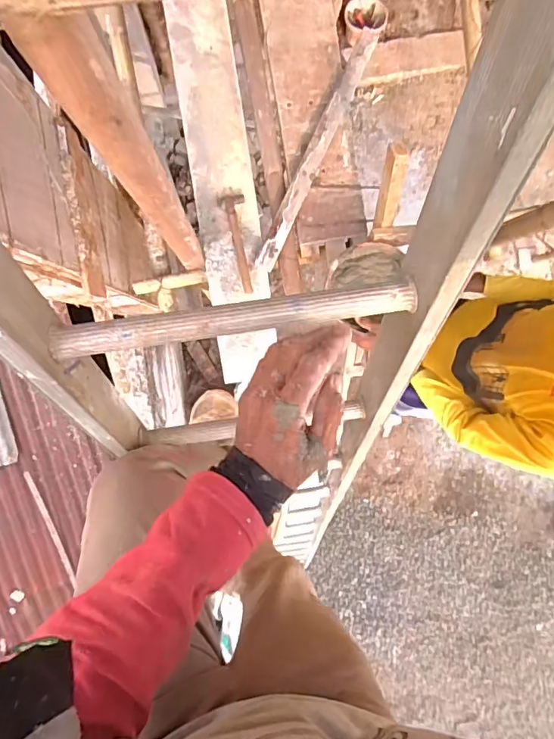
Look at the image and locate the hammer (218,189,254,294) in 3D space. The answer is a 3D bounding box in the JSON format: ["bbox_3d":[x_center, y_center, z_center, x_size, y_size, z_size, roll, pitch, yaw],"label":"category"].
[{"bbox_3d":[-0.117,-0.392,1.440,0.075,0.039,0.275,-9,94,-5],"label":"hammer"}]

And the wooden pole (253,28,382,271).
[{"bbox_3d":[0.116,-0.641,1.446,0.063,0.055,0.752,25,90,-6],"label":"wooden pole"}]

